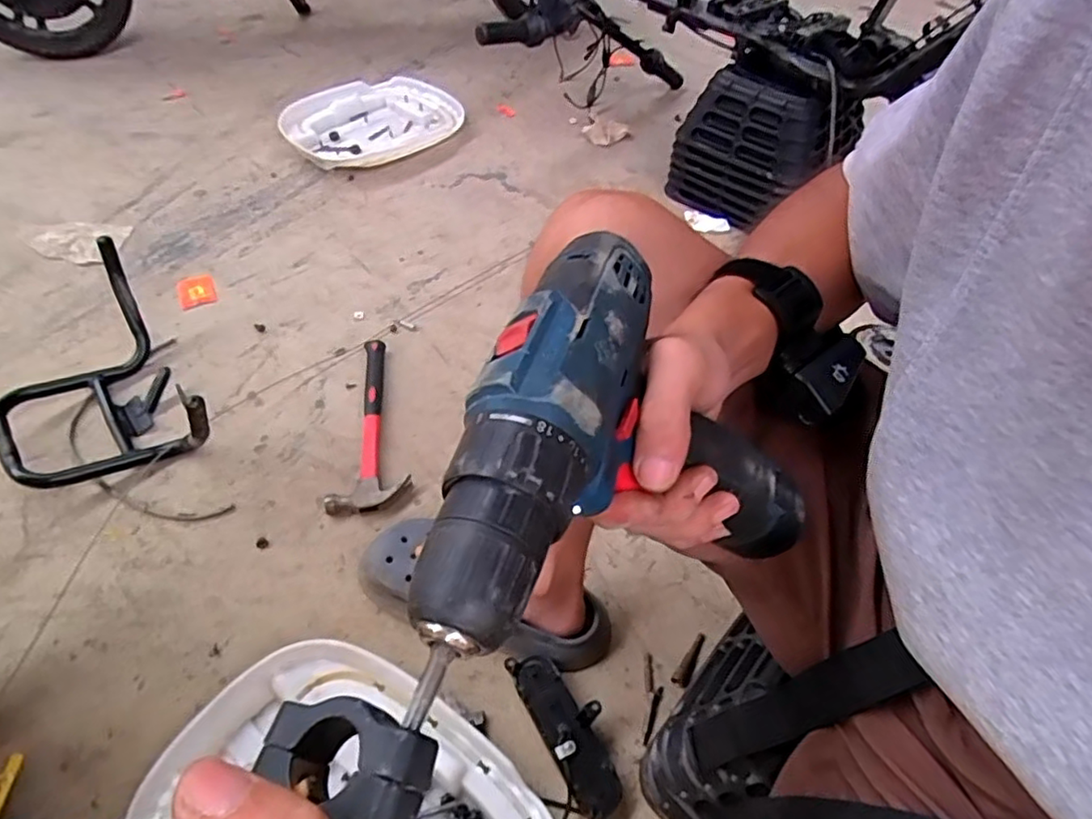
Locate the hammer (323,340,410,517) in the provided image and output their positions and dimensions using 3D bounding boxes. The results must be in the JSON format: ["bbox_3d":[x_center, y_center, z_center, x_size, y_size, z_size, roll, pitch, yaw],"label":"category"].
[{"bbox_3d":[-0.223,0.014,0.825,0.089,0.026,0.271,1,51,-6],"label":"hammer"}]

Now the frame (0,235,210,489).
[{"bbox_3d":[-0.551,-0.017,0.747,0.211,0.134,0.316,-30,60,-26],"label":"frame"}]

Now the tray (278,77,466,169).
[{"bbox_3d":[-0.353,-0.601,1.294,0.261,0.049,0.365,32,55,19],"label":"tray"}]

